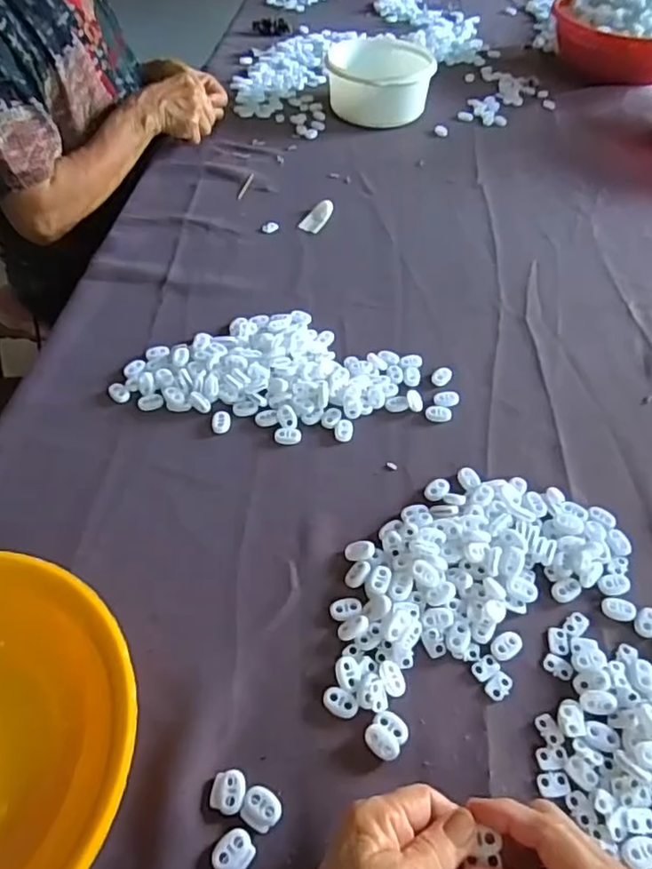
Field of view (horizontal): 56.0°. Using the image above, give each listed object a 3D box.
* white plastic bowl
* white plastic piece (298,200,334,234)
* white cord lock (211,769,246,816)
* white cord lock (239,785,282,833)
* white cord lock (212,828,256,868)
[{"bbox_3d":[0.082,-0.540,0.941,0.161,0.080,0.142,2,48,0],"label":"white plastic bowl"},{"bbox_3d":[-0.011,-0.272,0.760,0.026,0.011,0.061,17,50,13],"label":"white plastic piece"},{"bbox_3d":[-0.056,0.204,0.352,0.019,0.004,0.022,6,49,3],"label":"white cord lock"},{"bbox_3d":[-0.037,0.212,0.348,0.021,0.004,0.021,23,52,18],"label":"white cord lock"},{"bbox_3d":[-0.050,0.227,0.334,0.022,0.004,0.020,-31,56,-26],"label":"white cord lock"}]

